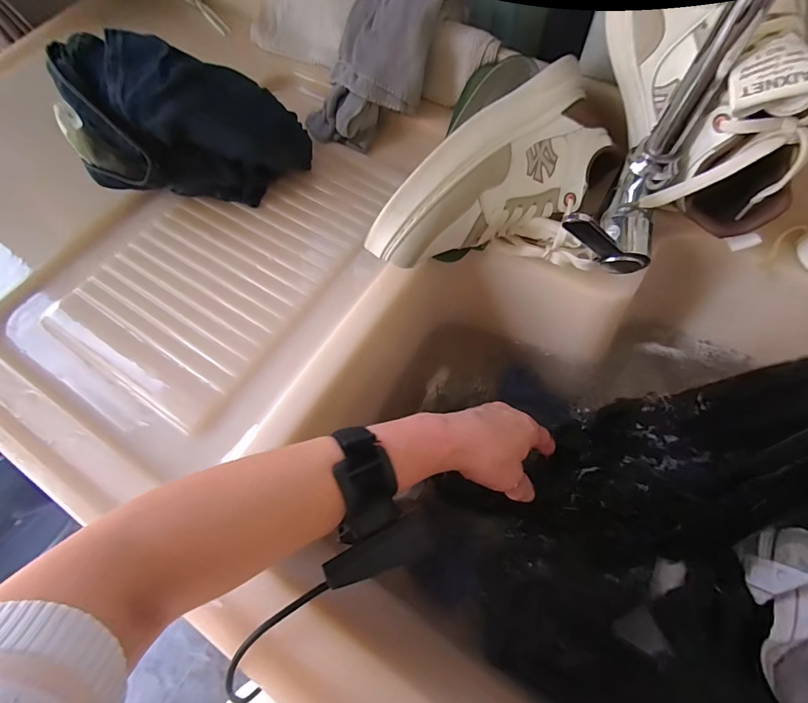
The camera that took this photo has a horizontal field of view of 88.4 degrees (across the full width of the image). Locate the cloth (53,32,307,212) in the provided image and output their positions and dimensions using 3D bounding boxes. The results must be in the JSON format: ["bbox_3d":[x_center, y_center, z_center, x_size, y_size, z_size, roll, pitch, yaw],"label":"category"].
[{"bbox_3d":[-0.217,-0.228,0.424,0.209,0.136,0.082,-5,67,1],"label":"cloth"}]

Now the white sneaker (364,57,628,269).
[{"bbox_3d":[0.106,-0.136,0.362,0.252,0.106,0.121,-43,71,-14],"label":"white sneaker"}]

